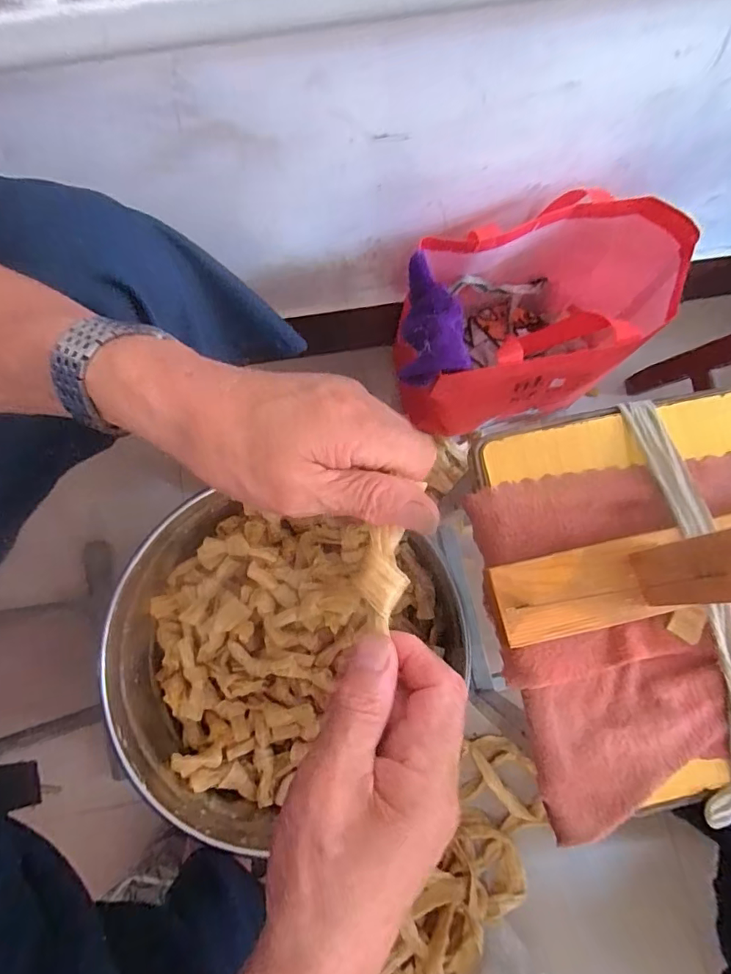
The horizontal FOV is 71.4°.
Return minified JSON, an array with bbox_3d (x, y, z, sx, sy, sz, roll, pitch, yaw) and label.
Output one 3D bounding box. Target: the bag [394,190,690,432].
[{"bbox_3d":[0.194,-0.202,0.637,0.323,0.252,0.184,-10,79,-3],"label":"bag"}]

